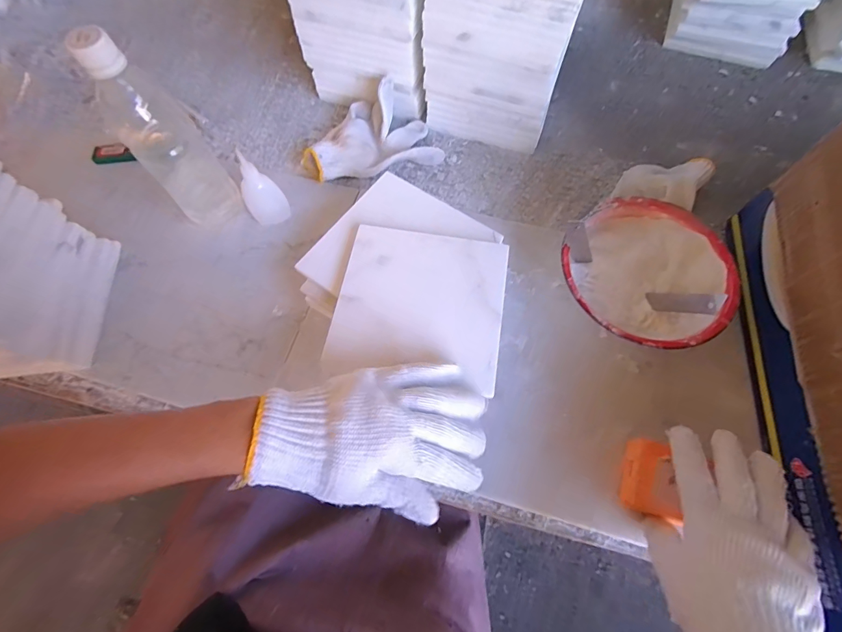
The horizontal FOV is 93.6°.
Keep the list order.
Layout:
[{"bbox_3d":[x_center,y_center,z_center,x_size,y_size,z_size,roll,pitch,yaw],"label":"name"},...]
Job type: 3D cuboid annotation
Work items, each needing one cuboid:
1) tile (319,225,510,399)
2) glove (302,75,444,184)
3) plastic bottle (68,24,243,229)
[{"bbox_3d":[0.000,-0.013,0.364,0.150,0.007,0.147,9,67,3],"label":"tile"},{"bbox_3d":[-0.068,-0.231,0.500,0.168,0.054,0.112,-14,68,-7],"label":"glove"},{"bbox_3d":[-0.241,-0.163,0.381,0.061,0.213,0.060,-35,72,-15],"label":"plastic bottle"}]

